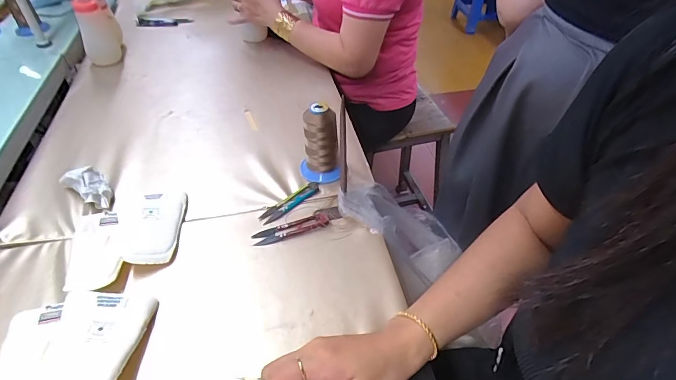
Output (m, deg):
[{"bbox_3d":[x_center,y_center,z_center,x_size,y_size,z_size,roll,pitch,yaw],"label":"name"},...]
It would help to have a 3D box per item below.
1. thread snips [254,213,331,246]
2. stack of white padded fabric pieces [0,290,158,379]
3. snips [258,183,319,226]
[{"bbox_3d":[-0.062,0.052,0.528,0.099,0.012,0.026,-14,46,-14],"label":"thread snips"},{"bbox_3d":[-0.271,0.163,0.396,0.139,0.024,0.130,-3,44,-4],"label":"stack of white padded fabric pieces"},{"bbox_3d":[-0.068,0.018,0.565,0.096,0.008,0.027,-34,54,-31],"label":"snips"}]

